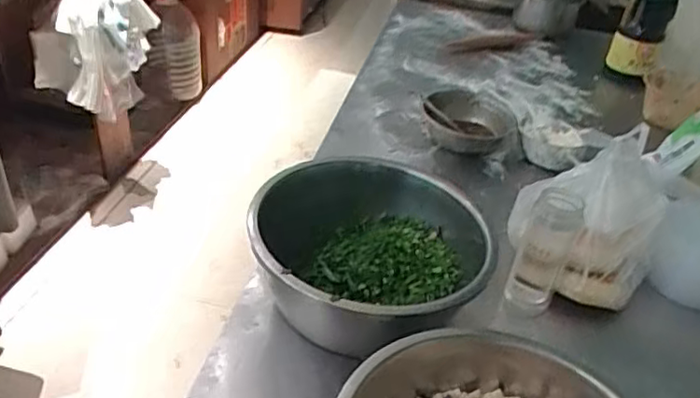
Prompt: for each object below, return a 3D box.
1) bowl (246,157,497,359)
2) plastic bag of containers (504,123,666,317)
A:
[{"bbox_3d":[0.033,0.082,0.821,0.284,0.145,0.294,3,35,-2],"label":"bowl"},{"bbox_3d":[0.350,0.038,0.903,0.205,0.217,0.193,11,35,9],"label":"plastic bag of containers"}]

